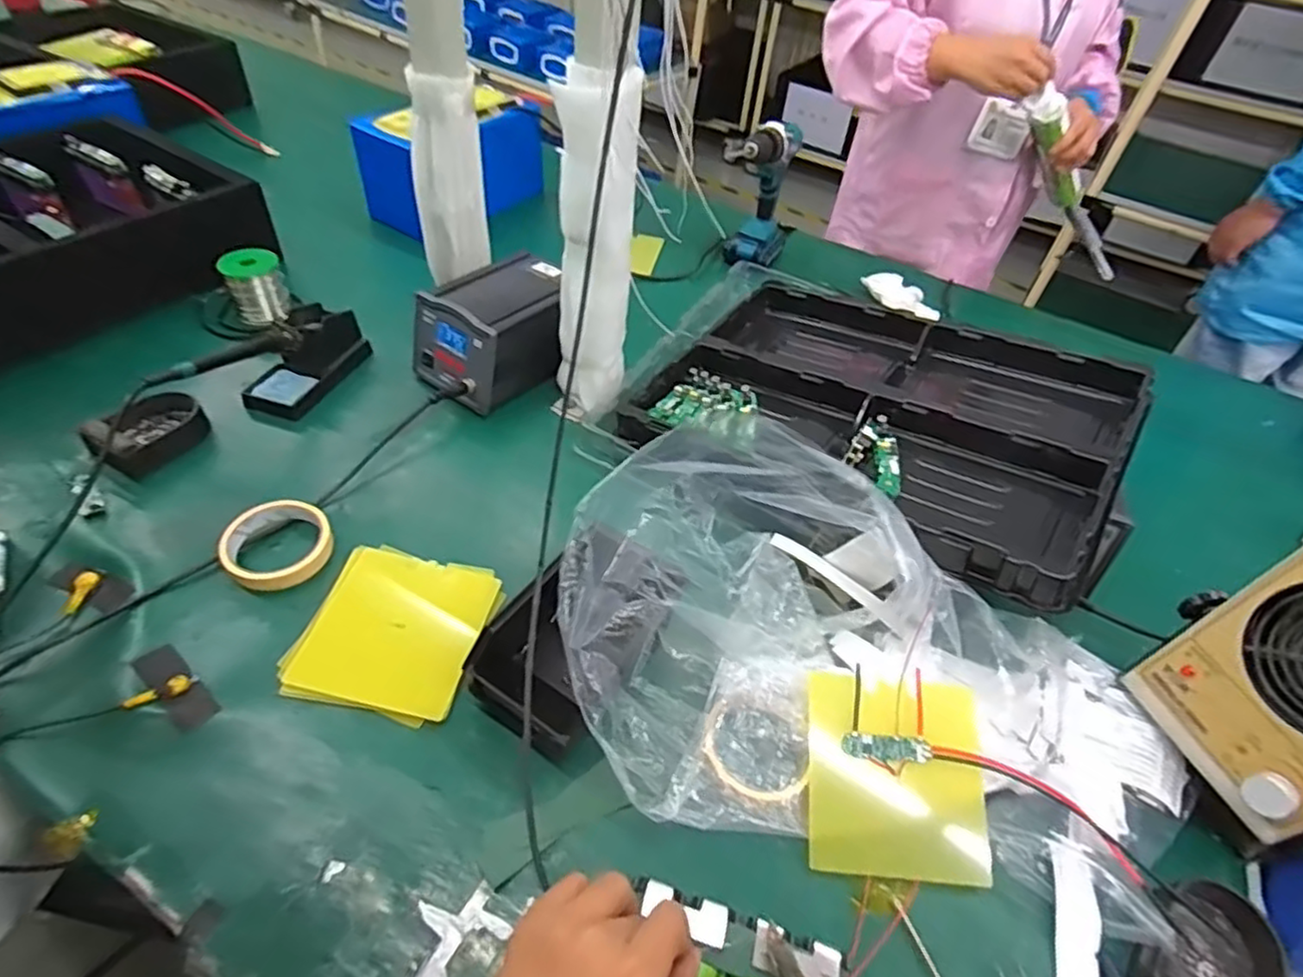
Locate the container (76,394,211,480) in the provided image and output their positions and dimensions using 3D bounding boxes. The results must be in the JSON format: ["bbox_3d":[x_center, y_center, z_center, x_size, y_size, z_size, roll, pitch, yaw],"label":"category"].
[{"bbox_3d":[-0.525,-0.060,0.713,0.073,0.036,0.106,29,51,19],"label":"container"}]

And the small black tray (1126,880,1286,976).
[{"bbox_3d":[0.391,0.324,0.468,0.080,0.028,0.113,36,53,24],"label":"small black tray"}]

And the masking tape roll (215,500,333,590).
[{"bbox_3d":[-0.344,0.051,0.625,0.091,0.022,0.089,4,47,-4],"label":"masking tape roll"}]

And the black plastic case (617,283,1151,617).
[{"bbox_3d":[0.246,-0.090,0.750,0.499,0.068,0.343,26,51,28],"label":"black plastic case"}]

